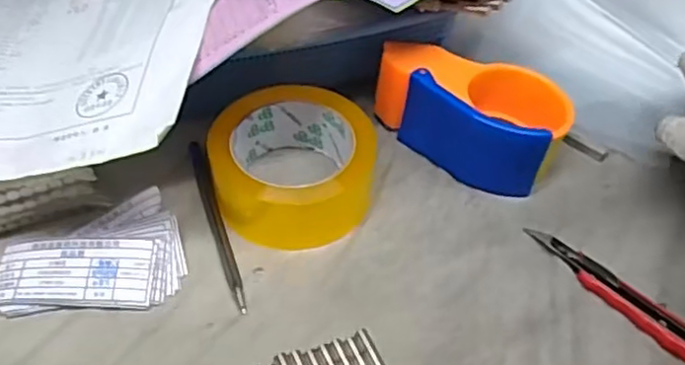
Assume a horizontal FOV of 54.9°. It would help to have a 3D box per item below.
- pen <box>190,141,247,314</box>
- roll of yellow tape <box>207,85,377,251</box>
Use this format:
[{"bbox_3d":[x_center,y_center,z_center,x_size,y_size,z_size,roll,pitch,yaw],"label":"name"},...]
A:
[{"bbox_3d":[-0.085,0.024,0.440,0.009,0.007,0.147,-13,48,-15],"label":"pen"},{"bbox_3d":[-0.032,-0.013,0.438,0.105,0.050,0.097,1,50,-1],"label":"roll of yellow tape"}]

